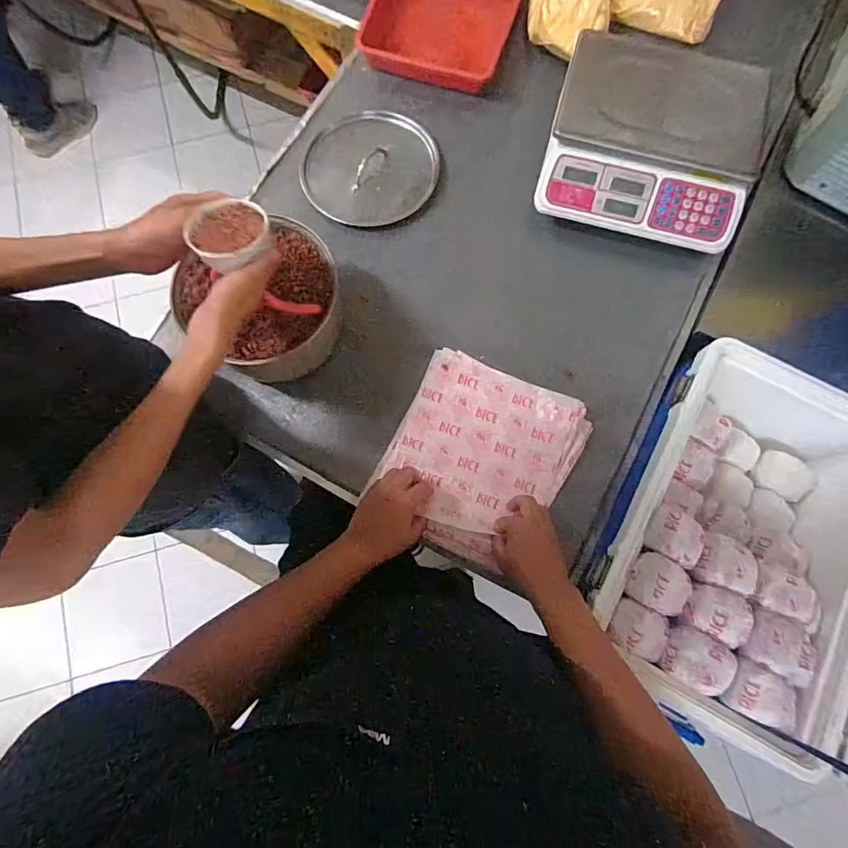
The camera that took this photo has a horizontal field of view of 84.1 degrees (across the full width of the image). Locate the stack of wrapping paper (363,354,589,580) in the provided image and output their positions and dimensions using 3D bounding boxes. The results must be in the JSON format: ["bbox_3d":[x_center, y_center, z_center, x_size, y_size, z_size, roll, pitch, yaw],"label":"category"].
[{"bbox_3d":[0.085,0.051,0.733,0.268,0.027,0.288,26,78,6],"label":"stack of wrapping paper"}]

